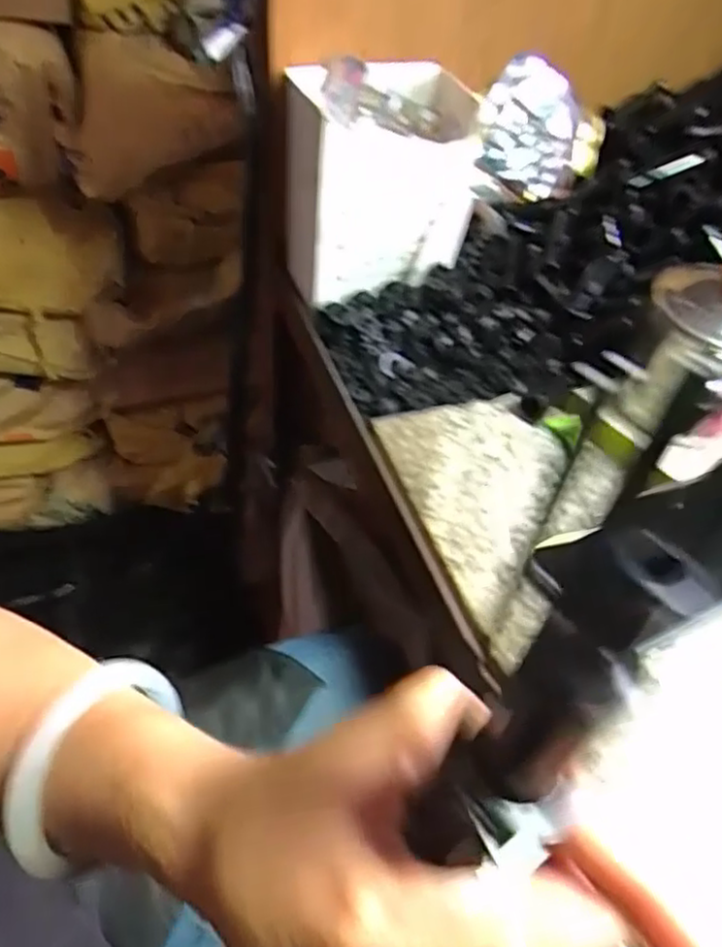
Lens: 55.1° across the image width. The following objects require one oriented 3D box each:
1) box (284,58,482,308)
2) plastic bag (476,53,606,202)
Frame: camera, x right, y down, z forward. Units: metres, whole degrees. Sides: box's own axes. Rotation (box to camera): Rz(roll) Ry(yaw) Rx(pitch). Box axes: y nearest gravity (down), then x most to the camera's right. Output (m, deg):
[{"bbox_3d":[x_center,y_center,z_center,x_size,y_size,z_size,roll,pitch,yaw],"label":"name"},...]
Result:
[{"bbox_3d":[0.013,-0.216,0.516,0.140,0.134,0.085,-10,49,-14],"label":"box"},{"bbox_3d":[0.140,-0.275,0.572,0.105,0.092,0.040,27,8,-20],"label":"plastic bag"}]

